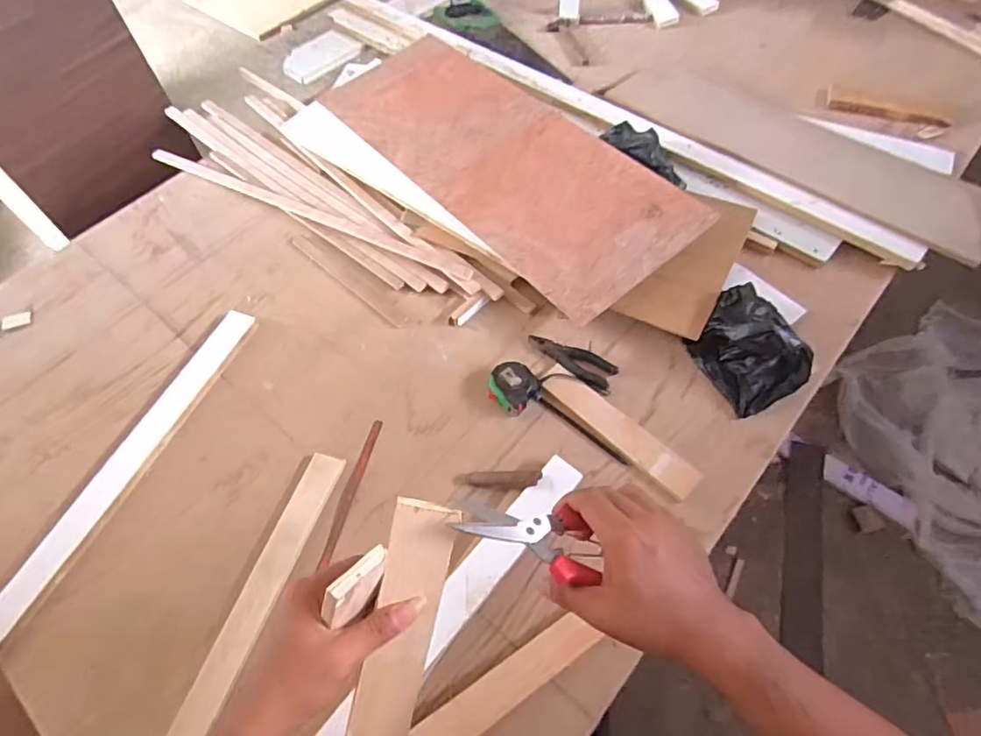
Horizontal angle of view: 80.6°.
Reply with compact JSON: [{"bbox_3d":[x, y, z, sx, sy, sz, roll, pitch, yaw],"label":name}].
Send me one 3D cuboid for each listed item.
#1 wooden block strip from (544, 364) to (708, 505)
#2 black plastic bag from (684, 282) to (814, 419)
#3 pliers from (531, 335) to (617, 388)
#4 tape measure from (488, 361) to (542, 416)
[{"bbox_3d":[0.182,0.087,0.839,0.055,0.022,0.260,-40,64,-21],"label":"wooden block strip"},{"bbox_3d":[0.384,-0.034,0.866,0.118,0.111,0.171,-23,59,-12],"label":"black plastic bag"},{"bbox_3d":[0.126,-0.017,0.901,0.143,0.011,0.048,30,63,20],"label":"pliers"},{"bbox_3d":[0.036,0.024,0.874,0.076,0.038,0.074,38,66,23],"label":"tape measure"}]

